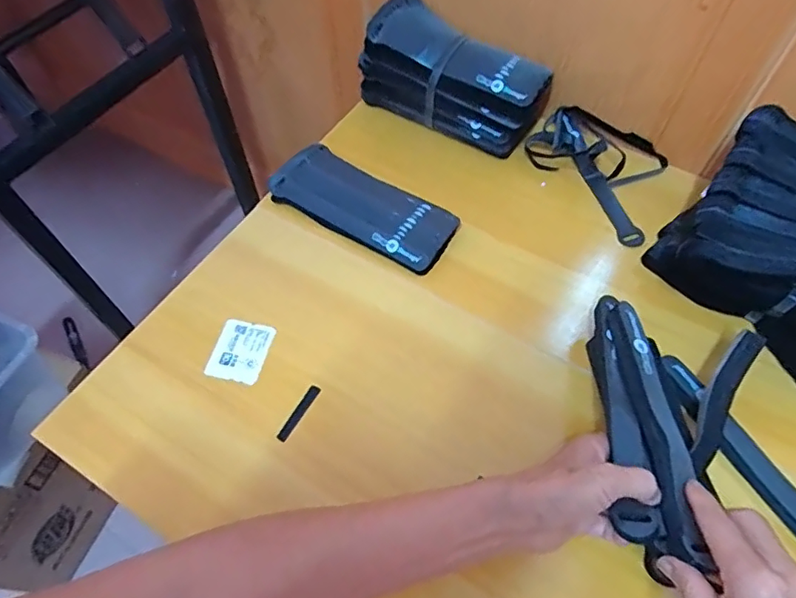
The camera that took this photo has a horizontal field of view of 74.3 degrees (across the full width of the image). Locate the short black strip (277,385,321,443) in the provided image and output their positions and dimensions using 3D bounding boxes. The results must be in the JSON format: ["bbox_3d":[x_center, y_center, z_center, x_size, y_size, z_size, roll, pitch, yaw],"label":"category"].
[{"bbox_3d":[-0.085,0.098,0.453,0.008,0.004,0.054,27,62,16],"label":"short black strip"}]

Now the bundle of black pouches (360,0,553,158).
[{"bbox_3d":[0.065,-0.252,0.609,0.205,0.111,0.085,30,64,17],"label":"bundle of black pouches"}]

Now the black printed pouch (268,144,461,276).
[{"bbox_3d":[-0.035,-0.101,0.557,0.196,0.019,0.083,29,62,17],"label":"black printed pouch"}]

